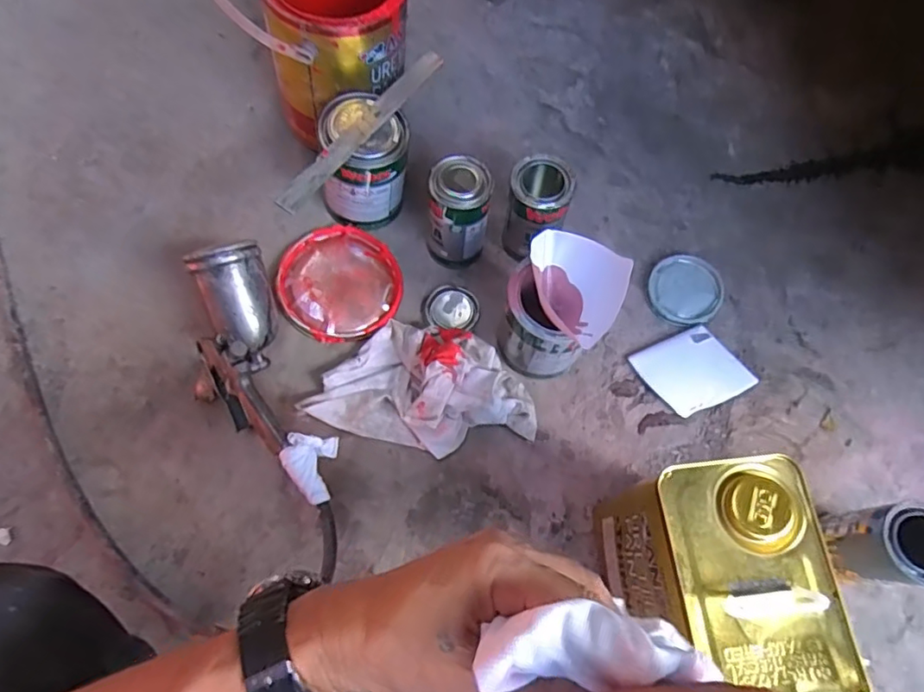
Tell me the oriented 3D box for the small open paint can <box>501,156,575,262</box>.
[{"bbox_3d":[0.089,-0.159,0.697,0.071,0.131,0.076,1,70,-2],"label":"small open paint can"}]

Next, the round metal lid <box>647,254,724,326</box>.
[{"bbox_3d":[0.284,-0.073,0.726,0.087,0.012,0.093,0,71,0],"label":"round metal lid"}]

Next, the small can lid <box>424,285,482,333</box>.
[{"bbox_3d":[-0.012,-0.048,0.723,0.068,0.008,0.060,16,72,5],"label":"small can lid"}]

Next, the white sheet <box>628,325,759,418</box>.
[{"bbox_3d":[0.281,0.028,0.692,0.113,0.010,0.098,-26,73,-9],"label":"white sheet"}]

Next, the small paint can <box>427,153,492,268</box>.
[{"bbox_3d":[-0.006,-0.159,0.690,0.076,0.135,0.072,0,71,0],"label":"small paint can"}]

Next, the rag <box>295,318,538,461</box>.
[{"bbox_3d":[-0.037,0.044,0.649,0.257,0.059,0.142,15,72,4],"label":"rag"}]

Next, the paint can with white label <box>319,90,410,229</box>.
[{"bbox_3d":[-0.117,-0.218,0.699,0.098,0.124,0.110,29,73,9],"label":"paint can with white label"}]

